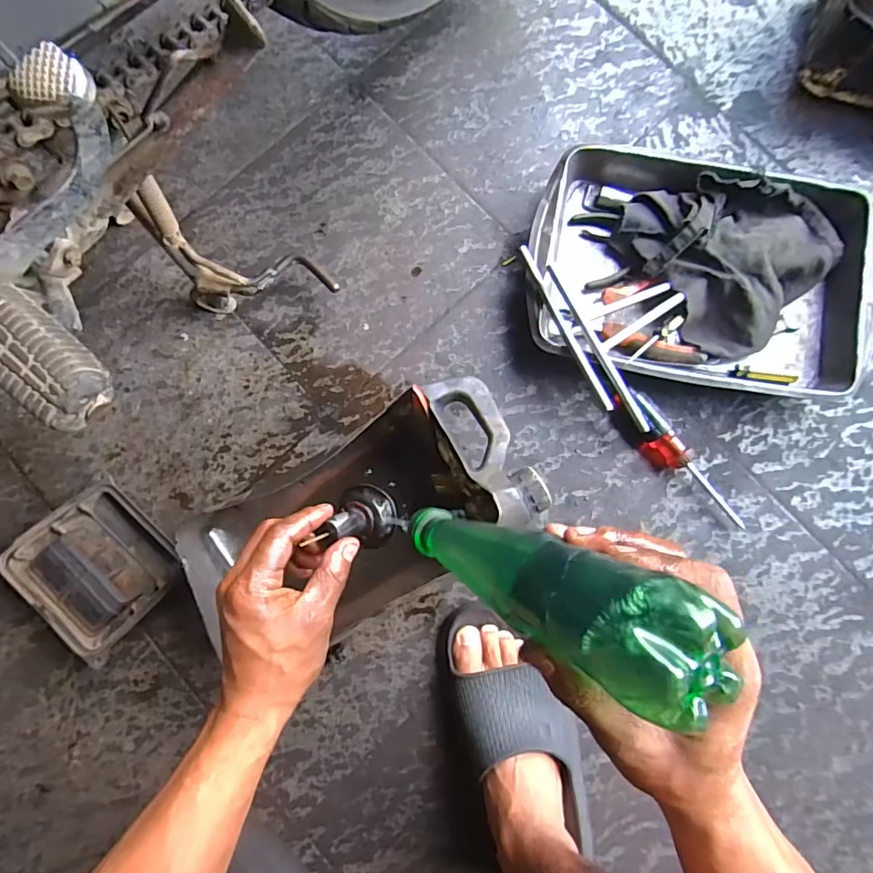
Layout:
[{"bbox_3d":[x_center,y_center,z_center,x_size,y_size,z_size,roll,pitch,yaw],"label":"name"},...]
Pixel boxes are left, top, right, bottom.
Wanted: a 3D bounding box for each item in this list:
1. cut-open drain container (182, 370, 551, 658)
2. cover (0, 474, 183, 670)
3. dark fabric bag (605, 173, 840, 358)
[{"bbox_3d":[-0.068,0.077,0.504,0.320,0.100,0.163,-30,83,-3],"label":"cut-open drain container"},{"bbox_3d":[-0.352,0.137,0.525,0.149,0.035,0.125,46,59,5],"label":"cover"},{"bbox_3d":[0.328,-0.208,0.553,0.196,0.060,0.209,-32,83,-3],"label":"dark fabric bag"}]

